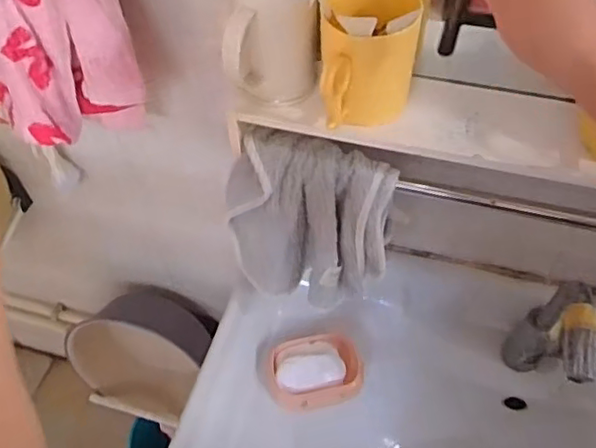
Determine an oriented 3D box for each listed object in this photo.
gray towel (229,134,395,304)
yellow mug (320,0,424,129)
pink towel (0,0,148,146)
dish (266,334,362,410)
[{"bbox_3d":[0.013,0.005,0.703,0.190,0.217,0.080,4,54,5],"label":"gray towel"},{"bbox_3d":[0.063,-0.151,0.544,0.084,0.113,0.104,5,54,6],"label":"yellow mug"},{"bbox_3d":[-0.243,-0.166,0.641,0.148,0.200,0.088,-15,54,-9],"label":"pink towel"},{"bbox_3d":[0.024,0.194,0.815,0.129,0.043,0.097,-14,54,-9],"label":"dish"}]

